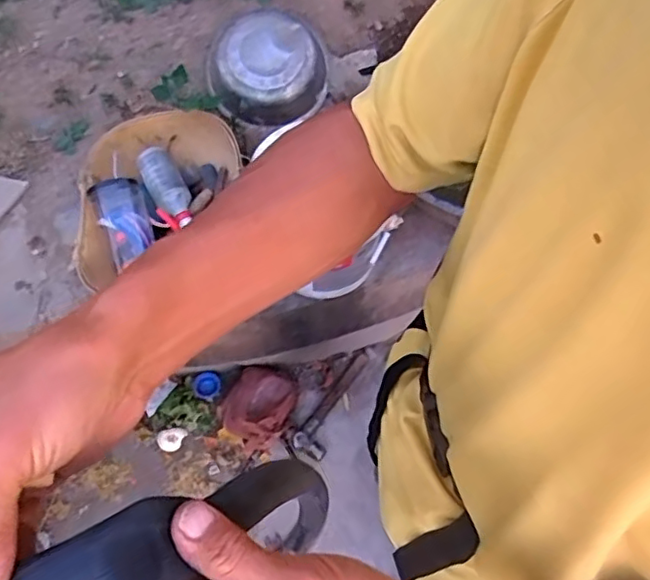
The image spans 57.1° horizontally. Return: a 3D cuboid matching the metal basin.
[{"bbox_3d":[-0.130,-0.494,1.311,0.254,0.117,0.230,-17,61,-8],"label":"metal basin"}]

